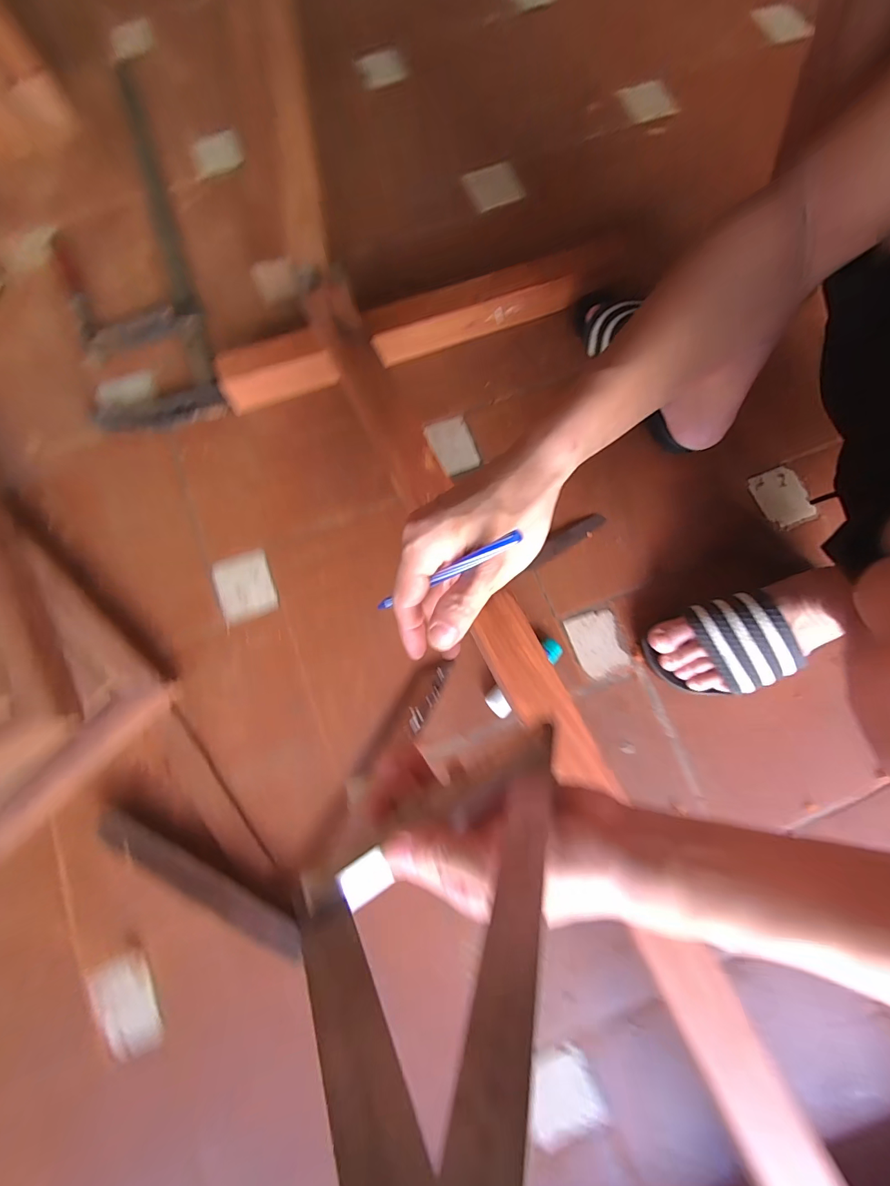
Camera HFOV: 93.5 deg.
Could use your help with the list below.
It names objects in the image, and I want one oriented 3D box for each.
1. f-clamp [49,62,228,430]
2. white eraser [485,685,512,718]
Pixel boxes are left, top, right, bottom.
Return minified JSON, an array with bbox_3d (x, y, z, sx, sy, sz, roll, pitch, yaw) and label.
[{"bbox_3d":[-0.482,-0.538,0.630,0.171,0.064,0.712,-19,74,-7],"label":"f-clamp"},{"bbox_3d":[0.059,0.125,0.474,0.020,0.019,0.033,-30,81,-4],"label":"white eraser"}]

